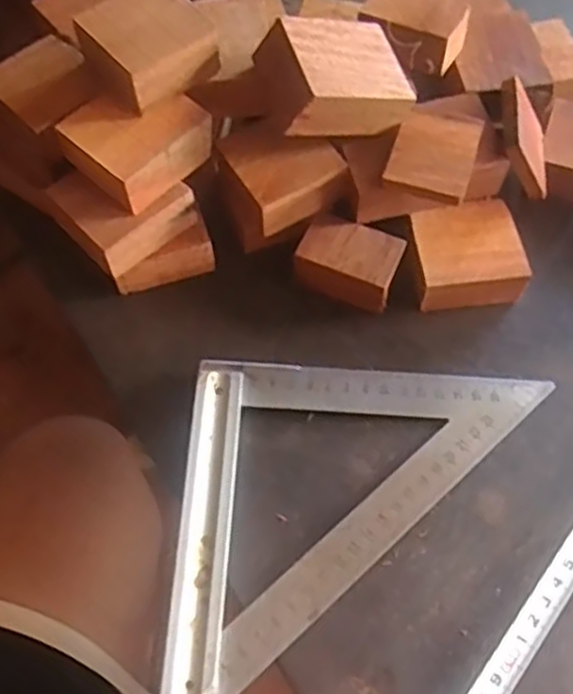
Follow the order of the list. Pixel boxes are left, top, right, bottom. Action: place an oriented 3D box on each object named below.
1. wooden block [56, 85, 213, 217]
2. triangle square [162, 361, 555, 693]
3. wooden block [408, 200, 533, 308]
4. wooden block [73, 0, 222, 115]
[{"bbox_3d":[-0.081,-0.108,0.388,0.052,0.028,0.067,41,71,19],"label":"wooden block"},{"bbox_3d":[0.006,0.057,0.376,0.239,0.015,0.126,-38,69,-18],"label":"triangle square"},{"bbox_3d":[0.101,-0.050,0.422,0.060,0.028,0.057,-5,63,-3],"label":"wooden block"},{"bbox_3d":[-0.072,-0.158,0.382,0.057,0.028,0.052,-35,67,-15],"label":"wooden block"}]

